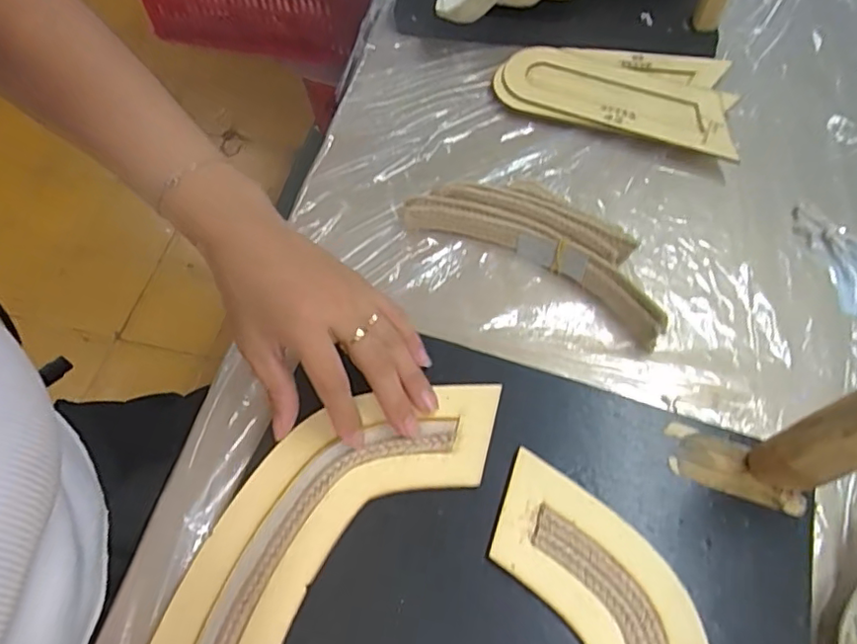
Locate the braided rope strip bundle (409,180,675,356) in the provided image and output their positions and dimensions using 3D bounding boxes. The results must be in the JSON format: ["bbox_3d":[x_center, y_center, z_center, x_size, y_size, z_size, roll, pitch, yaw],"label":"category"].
[{"bbox_3d":[0.082,-0.057,0.424,0.195,0.031,0.060,30,64,15],"label":"braided rope strip bundle"}]

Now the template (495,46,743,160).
[{"bbox_3d":[0.164,-0.204,0.521,0.199,0.018,0.109,15,61,8],"label":"template"}]

